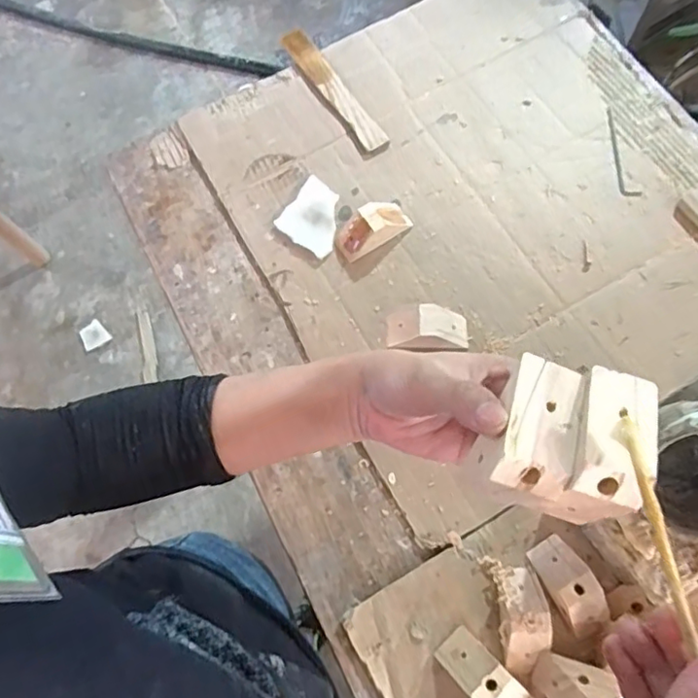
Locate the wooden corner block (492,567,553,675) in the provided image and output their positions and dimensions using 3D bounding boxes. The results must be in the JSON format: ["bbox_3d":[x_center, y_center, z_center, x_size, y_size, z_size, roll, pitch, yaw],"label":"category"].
[{"bbox_3d":[0.149,0.233,0.508,0.042,0.039,0.089,3,69,3],"label":"wooden corner block"}]

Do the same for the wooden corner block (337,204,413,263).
[{"bbox_3d":[0.026,-0.134,0.652,0.083,0.035,0.037,-32,71,-8],"label":"wooden corner block"}]

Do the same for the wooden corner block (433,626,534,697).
[{"bbox_3d":[0.112,0.274,0.495,0.037,0.033,0.081,-44,60,-14],"label":"wooden corner block"}]

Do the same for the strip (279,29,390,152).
[{"bbox_3d":[-0.022,-0.327,0.739,0.033,0.015,0.216,-33,72,-9],"label":"strip"}]

